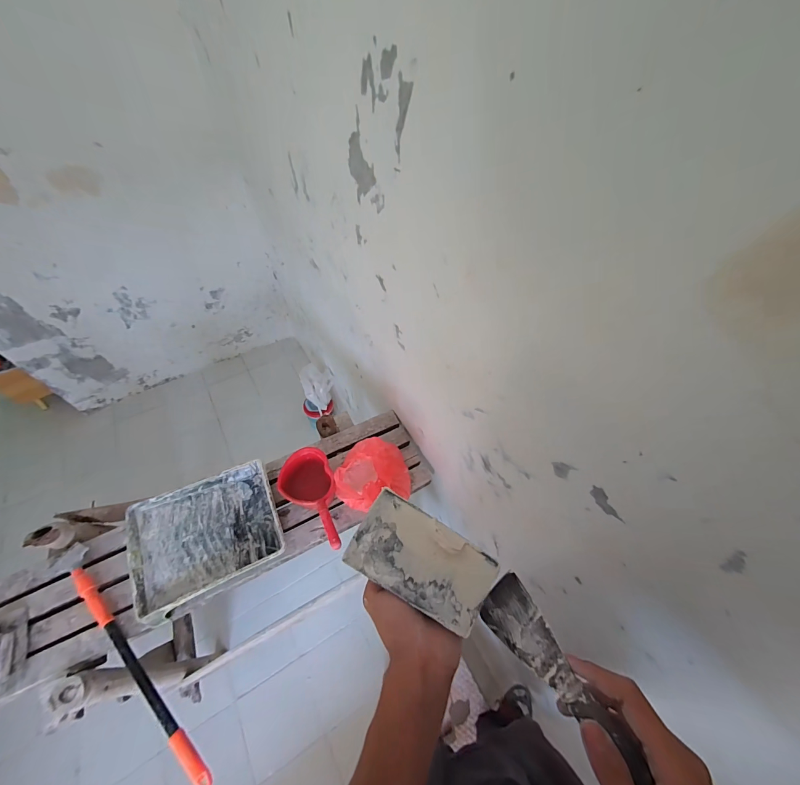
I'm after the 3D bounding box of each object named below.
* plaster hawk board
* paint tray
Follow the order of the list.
[{"bbox_3d":[0.018,0.151,0.310,0.124,0.013,0.073,28,74,15],"label":"plaster hawk board"},{"bbox_3d":[-0.501,0.370,0.907,0.344,0.076,0.287,-24,59,-17],"label":"paint tray"}]

